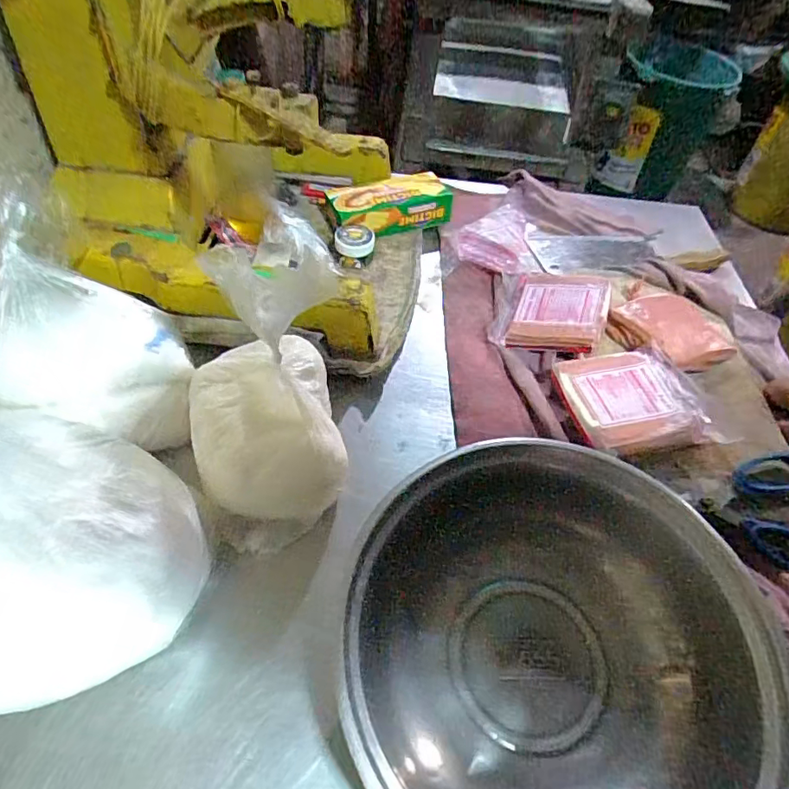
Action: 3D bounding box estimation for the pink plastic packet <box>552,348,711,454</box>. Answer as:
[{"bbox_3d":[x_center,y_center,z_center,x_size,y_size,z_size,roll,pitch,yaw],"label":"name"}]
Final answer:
[{"bbox_3d":[0.226,0.004,0.506,0.125,0.015,0.109,-8,53,-12],"label":"pink plastic packet"}]

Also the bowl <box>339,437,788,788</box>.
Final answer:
[{"bbox_3d":[0.106,0.179,0.358,0.251,0.088,0.262,3,52,-4],"label":"bowl"}]

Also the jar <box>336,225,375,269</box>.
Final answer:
[{"bbox_3d":[-0.051,-0.187,0.663,0.047,0.038,0.047,3,52,-4],"label":"jar"}]

